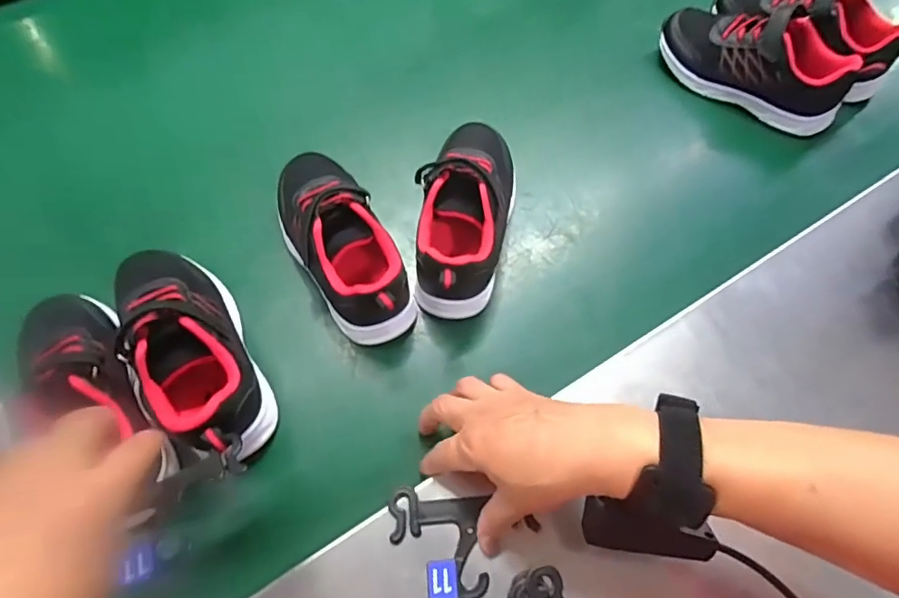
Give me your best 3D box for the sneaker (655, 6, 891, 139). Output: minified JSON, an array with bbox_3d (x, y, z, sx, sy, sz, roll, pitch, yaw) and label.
[{"bbox_3d":[0.315,-0.247,0.538,0.200,0.088,0.075,35,68,17],"label":"sneaker"}]

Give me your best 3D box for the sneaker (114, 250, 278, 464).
[{"bbox_3d":[-0.200,0.037,0.406,0.077,0.084,0.198,-29,66,-14],"label":"sneaker"}]

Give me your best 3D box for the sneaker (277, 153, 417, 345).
[{"bbox_3d":[-0.094,-0.054,0.442,0.074,0.080,0.189,-25,65,-12],"label":"sneaker"}]

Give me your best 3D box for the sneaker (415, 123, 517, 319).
[{"bbox_3d":[0.015,-0.080,0.452,0.073,0.081,0.184,13,63,7],"label":"sneaker"}]

